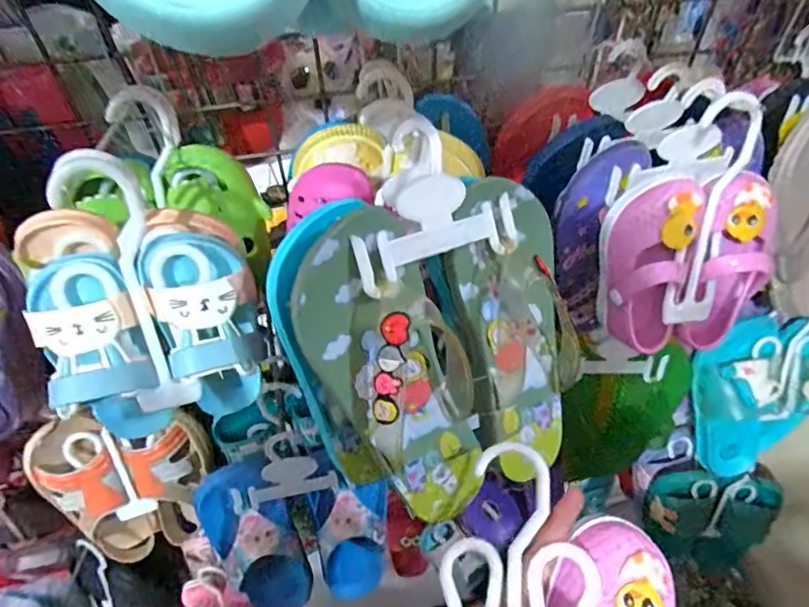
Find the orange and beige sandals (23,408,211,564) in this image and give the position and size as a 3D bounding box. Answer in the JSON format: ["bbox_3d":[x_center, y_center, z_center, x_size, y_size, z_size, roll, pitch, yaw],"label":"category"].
[{"bbox_3d":[-0.285,0.202,0.554,0.157,0.200,0.076,-9,47,-7],"label":"orange and beige sandals"}]

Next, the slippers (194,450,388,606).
[{"bbox_3d":[-0.099,0.237,0.514,0.167,0.205,0.062,-13,13,-4],"label":"slippers"}]

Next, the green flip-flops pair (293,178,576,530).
[{"bbox_3d":[0.037,0.034,0.320,0.178,0.199,0.035,-20,17,-22],"label":"green flip-flops pair"}]

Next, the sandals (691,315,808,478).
[{"bbox_3d":[0.427,0.127,0.603,0.182,0.221,0.070,-4,25,-2],"label":"sandals"}]

